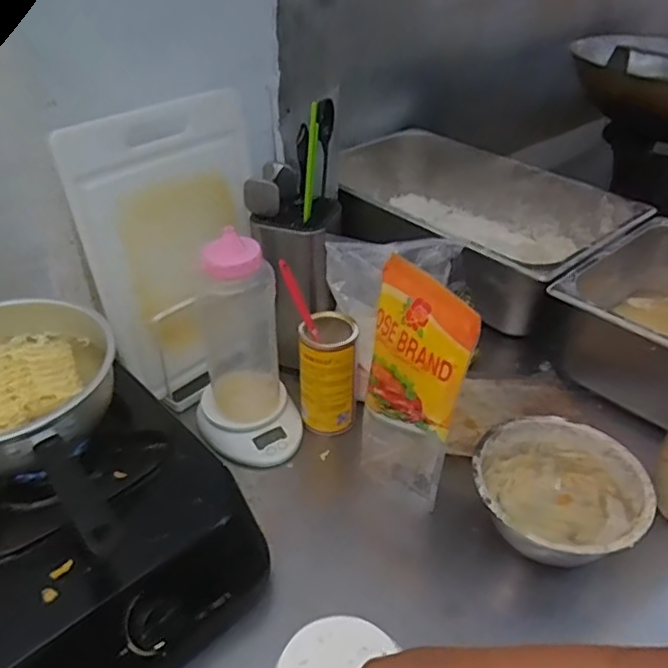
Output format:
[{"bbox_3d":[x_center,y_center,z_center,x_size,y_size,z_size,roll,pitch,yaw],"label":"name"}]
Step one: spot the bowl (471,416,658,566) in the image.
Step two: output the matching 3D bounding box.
[{"bbox_3d":[0.232,0.174,0.636,0.167,0.087,0.159,1,37,0],"label":"bowl"}]

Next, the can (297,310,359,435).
[{"bbox_3d":[-0.006,0.049,0.749,0.067,0.137,0.073,1,37,0],"label":"can"}]

